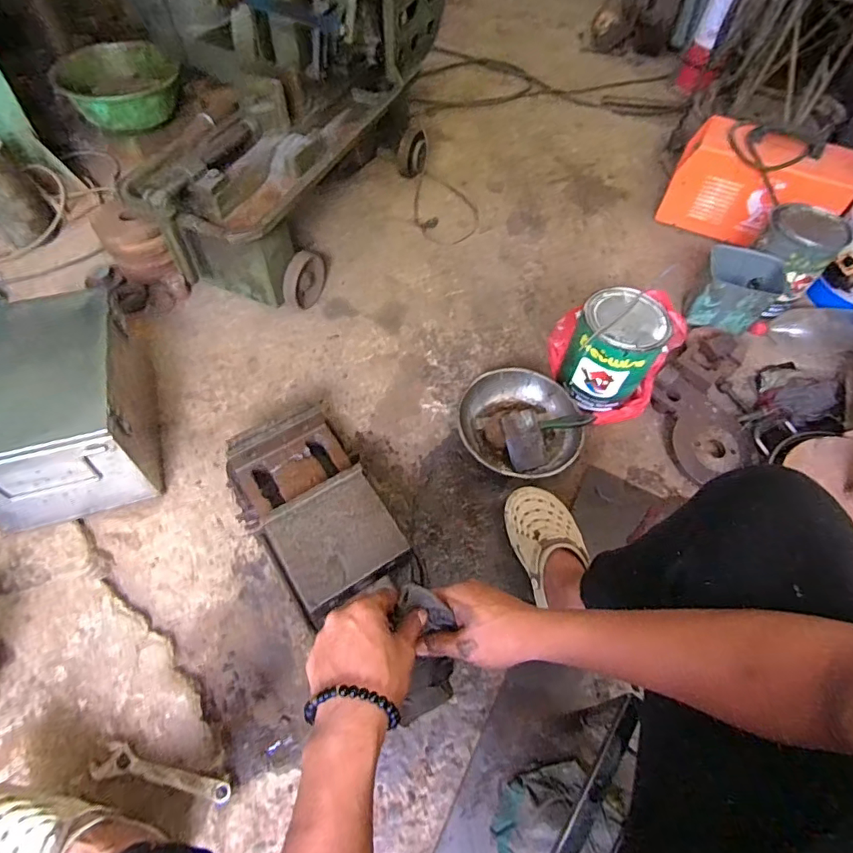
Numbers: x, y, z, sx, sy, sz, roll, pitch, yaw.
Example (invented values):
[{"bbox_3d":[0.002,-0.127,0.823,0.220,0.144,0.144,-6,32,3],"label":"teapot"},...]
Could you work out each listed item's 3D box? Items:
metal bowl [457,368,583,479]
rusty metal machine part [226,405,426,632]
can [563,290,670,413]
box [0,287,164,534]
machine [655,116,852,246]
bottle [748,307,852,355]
[{"bbox_3d":[0.187,-0.005,1.014,0.241,0.063,0.237,2,56,-3],"label":"metal bowl"},{"bbox_3d":[-0.190,0.152,0.865,0.219,0.121,0.348,-25,62,-20],"label":"rusty metal machine part"},{"bbox_3d":[0.373,-0.151,1.006,0.157,0.182,0.162,35,60,18],"label":"can"},{"bbox_3d":[-0.645,-0.024,0.874,0.275,0.226,0.325,-13,58,-13],"label":"box"},{"bbox_3d":[0.842,-0.603,1.300,0.392,0.243,0.128,29,59,14],"label":"machine"},{"bbox_3d":[0.911,-0.215,1.150,0.297,0.071,0.084,-1,56,-5],"label":"bottle"}]

